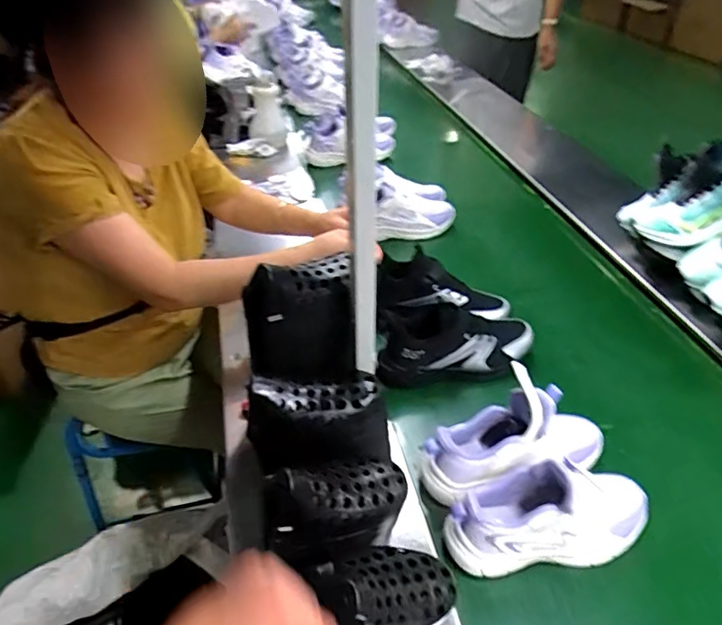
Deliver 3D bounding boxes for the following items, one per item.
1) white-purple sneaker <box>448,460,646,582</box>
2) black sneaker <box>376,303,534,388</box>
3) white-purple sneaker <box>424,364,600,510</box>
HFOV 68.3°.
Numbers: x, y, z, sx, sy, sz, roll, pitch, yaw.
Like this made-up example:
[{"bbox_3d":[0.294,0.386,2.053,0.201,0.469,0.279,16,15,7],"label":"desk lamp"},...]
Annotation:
[{"bbox_3d":[0.224,0.229,0.616,0.236,0.123,0.078,-5,42,-5],"label":"white-purple sneaker"},{"bbox_3d":[0.158,0.042,0.852,0.268,0.103,0.096,-8,42,-8],"label":"black sneaker"},{"bbox_3d":[0.208,0.167,0.695,0.250,0.136,0.080,-11,43,-12],"label":"white-purple sneaker"}]

